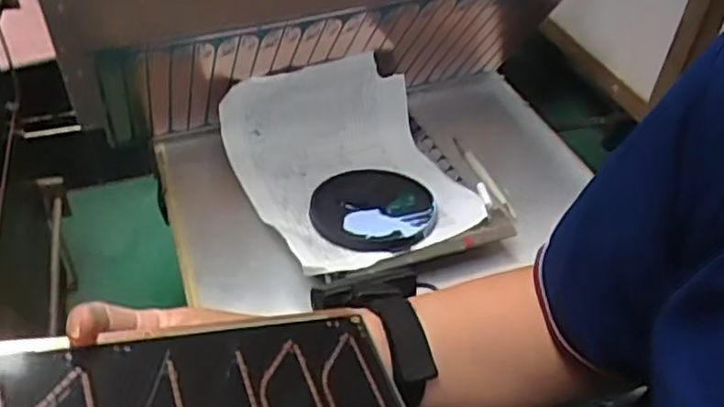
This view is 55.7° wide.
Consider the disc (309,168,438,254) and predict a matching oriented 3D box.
[{"bbox_3d":[0.011,0.004,0.681,0.119,0.012,0.127,2,41,-2],"label":"disc"}]

